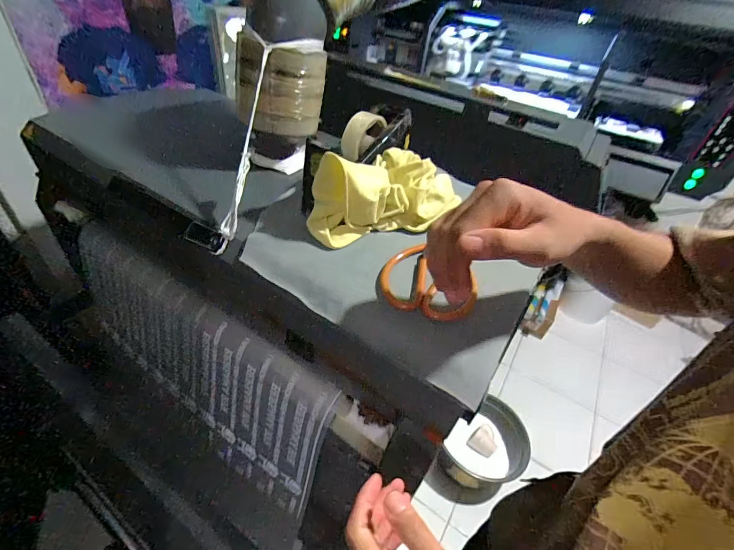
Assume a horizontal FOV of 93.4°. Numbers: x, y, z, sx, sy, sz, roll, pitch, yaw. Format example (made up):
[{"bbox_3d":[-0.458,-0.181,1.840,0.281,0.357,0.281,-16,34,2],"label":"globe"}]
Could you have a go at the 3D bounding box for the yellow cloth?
[{"bbox_3d":[0.022,-0.110,0.450,0.192,0.090,0.084,-7,41,-17],"label":"yellow cloth"}]

